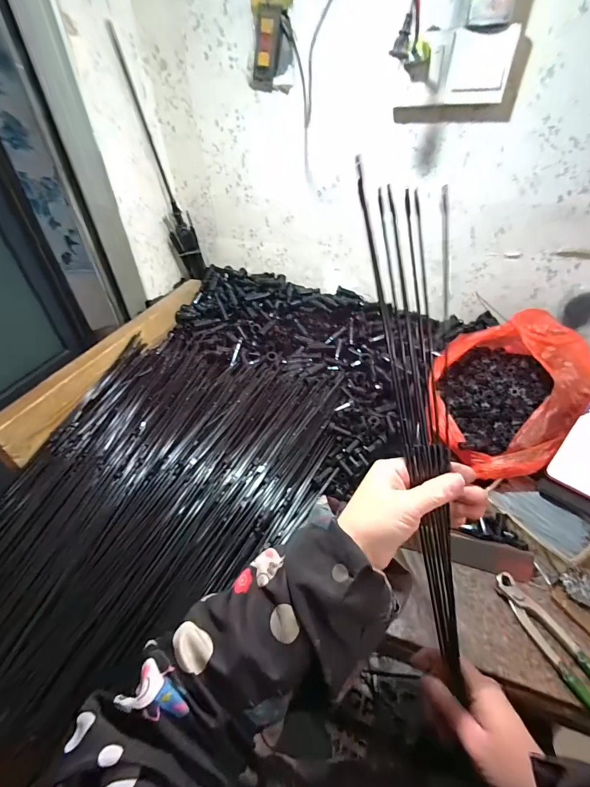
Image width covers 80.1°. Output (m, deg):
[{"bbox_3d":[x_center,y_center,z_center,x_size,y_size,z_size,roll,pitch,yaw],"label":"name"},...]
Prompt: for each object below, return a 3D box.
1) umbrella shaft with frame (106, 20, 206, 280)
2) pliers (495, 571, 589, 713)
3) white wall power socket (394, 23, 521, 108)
[{"bbox_3d":[-0.284,-0.476,0.795,0.077,0.438,0.076,-15,39,-13],"label":"umbrella shaft with frame"},{"bbox_3d":[0.303,0.293,0.378,0.040,0.024,0.198,-18,40,-16],"label":"pliers"},{"bbox_3d":[0.249,-0.512,0.554,0.159,0.084,0.063,7,39,15],"label":"white wall power socket"}]

